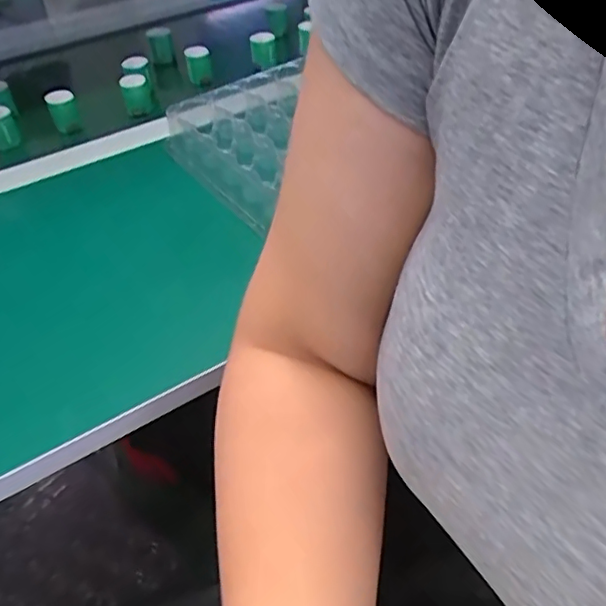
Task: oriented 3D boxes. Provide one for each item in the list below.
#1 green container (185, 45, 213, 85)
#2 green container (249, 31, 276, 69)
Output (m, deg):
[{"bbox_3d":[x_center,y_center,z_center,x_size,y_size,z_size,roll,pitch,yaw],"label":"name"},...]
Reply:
[{"bbox_3d":[-0.124,-0.285,0.691,0.030,0.035,0.029,-10,46,-8],"label":"green container"},{"bbox_3d":[-0.049,-0.316,0.720,0.030,0.037,0.034,-3,46,-1],"label":"green container"}]

